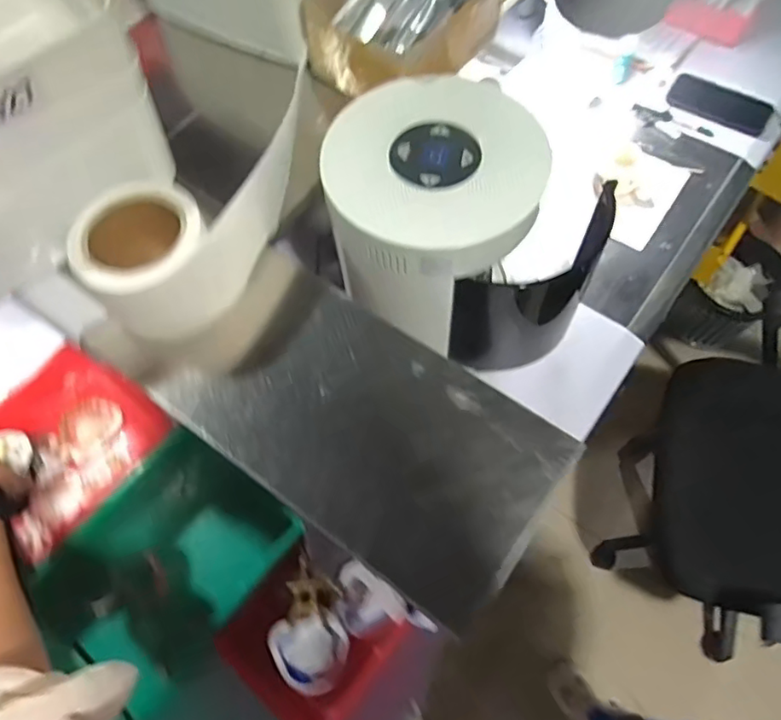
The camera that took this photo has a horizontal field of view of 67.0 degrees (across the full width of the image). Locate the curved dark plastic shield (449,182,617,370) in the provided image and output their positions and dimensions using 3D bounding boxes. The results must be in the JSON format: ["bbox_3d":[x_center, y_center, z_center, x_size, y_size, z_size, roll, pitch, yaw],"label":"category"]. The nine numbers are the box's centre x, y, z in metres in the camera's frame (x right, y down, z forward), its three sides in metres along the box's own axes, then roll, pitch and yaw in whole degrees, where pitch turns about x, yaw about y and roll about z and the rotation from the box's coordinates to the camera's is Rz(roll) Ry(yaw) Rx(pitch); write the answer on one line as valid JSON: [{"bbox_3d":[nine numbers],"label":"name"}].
[{"bbox_3d":[0.177,-0.067,0.725,0.217,0.232,0.065,-30,68,-13],"label":"curved dark plastic shield"}]

